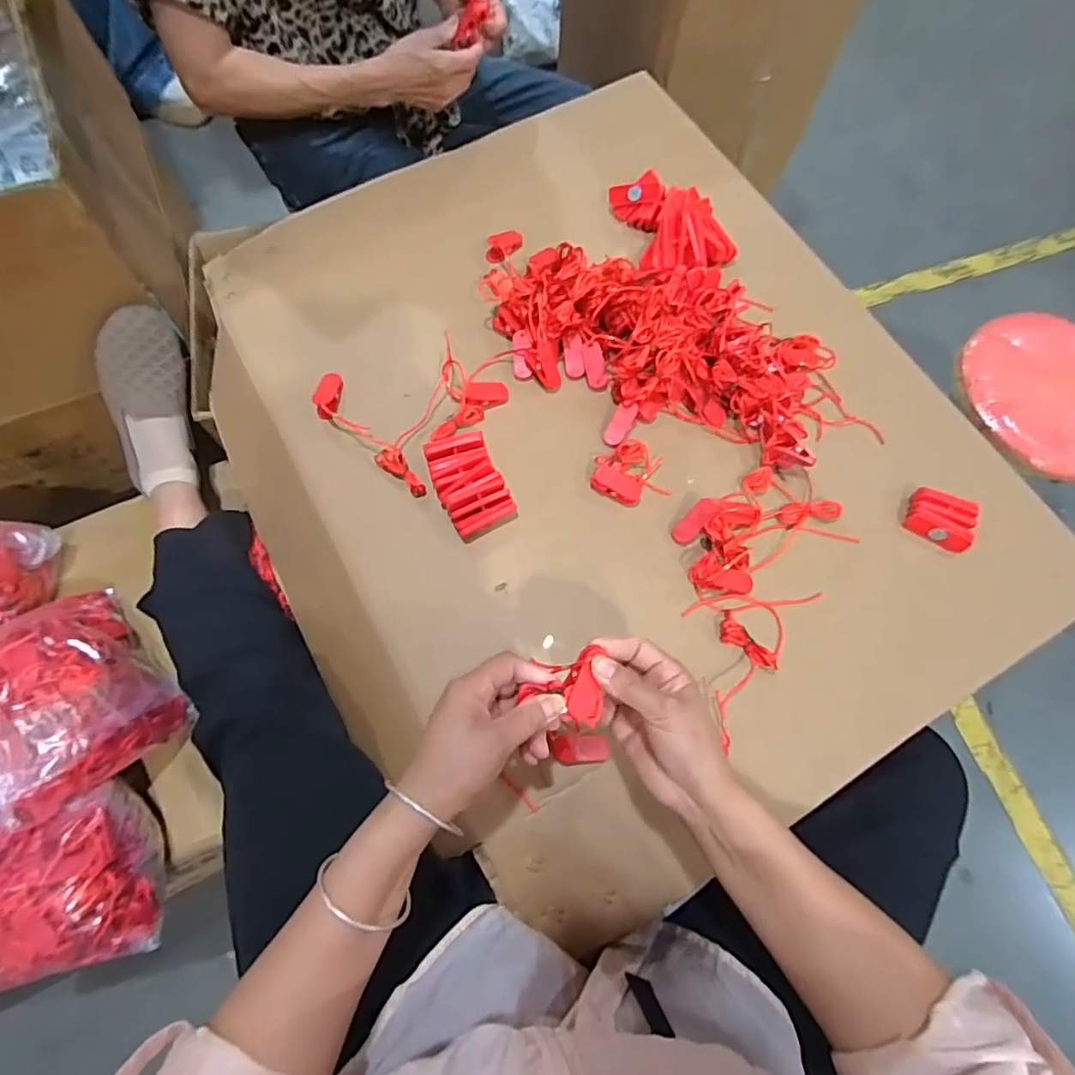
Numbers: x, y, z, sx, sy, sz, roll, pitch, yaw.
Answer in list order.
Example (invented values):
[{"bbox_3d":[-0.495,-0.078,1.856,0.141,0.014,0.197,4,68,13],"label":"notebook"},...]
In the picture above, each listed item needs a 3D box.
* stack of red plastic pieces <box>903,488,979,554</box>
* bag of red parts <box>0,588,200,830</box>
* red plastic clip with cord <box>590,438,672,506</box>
[{"bbox_3d":[0.392,-0.018,0.572,0.059,0.019,0.051,21,70,6],"label":"stack of red plastic pieces"},{"bbox_3d":[-0.491,0.166,0.599,0.192,0.126,0.182,34,72,10],"label":"bag of red parts"},{"bbox_3d":[0.093,-0.064,0.580,0.074,0.021,0.063,13,69,3],"label":"red plastic clip with cord"}]

